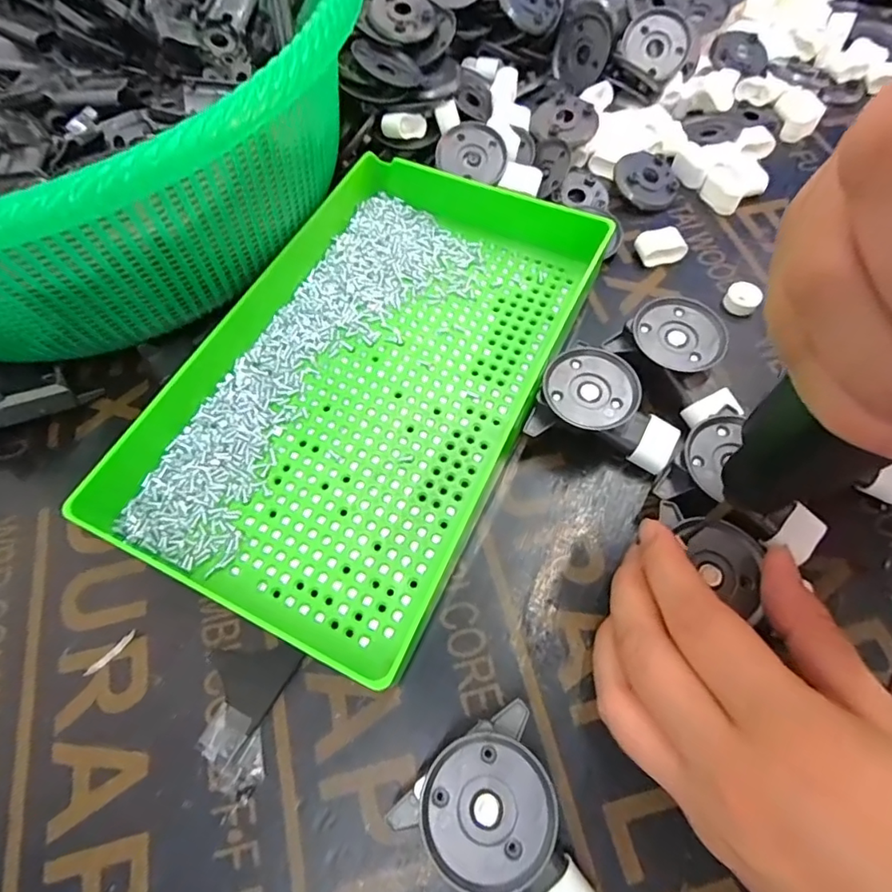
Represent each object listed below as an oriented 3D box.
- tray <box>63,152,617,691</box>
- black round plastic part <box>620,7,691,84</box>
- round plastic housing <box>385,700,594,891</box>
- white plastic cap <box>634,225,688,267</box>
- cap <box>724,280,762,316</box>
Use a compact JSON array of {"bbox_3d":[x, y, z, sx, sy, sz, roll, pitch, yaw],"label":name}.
[{"bbox_3d":[-0.038,-0.042,0.256,0.163,0.033,0.248,23,66,13],"label":"tray"},{"bbox_3d":[0.137,-0.263,0.349,0.041,0.011,0.041,1,101,4],"label":"black round plastic part"},{"bbox_3d":[0.023,0.126,0.176,0.064,0.029,0.052,41,71,20],"label":"round plastic housing"},{"bbox_3d":[0.124,-0.115,0.305,0.026,0.014,0.017,-10,63,-3],"label":"white plastic cap"},{"bbox_3d":[0.162,-0.080,0.289,0.017,0.010,0.017,-1,63,2],"label":"cap"}]

